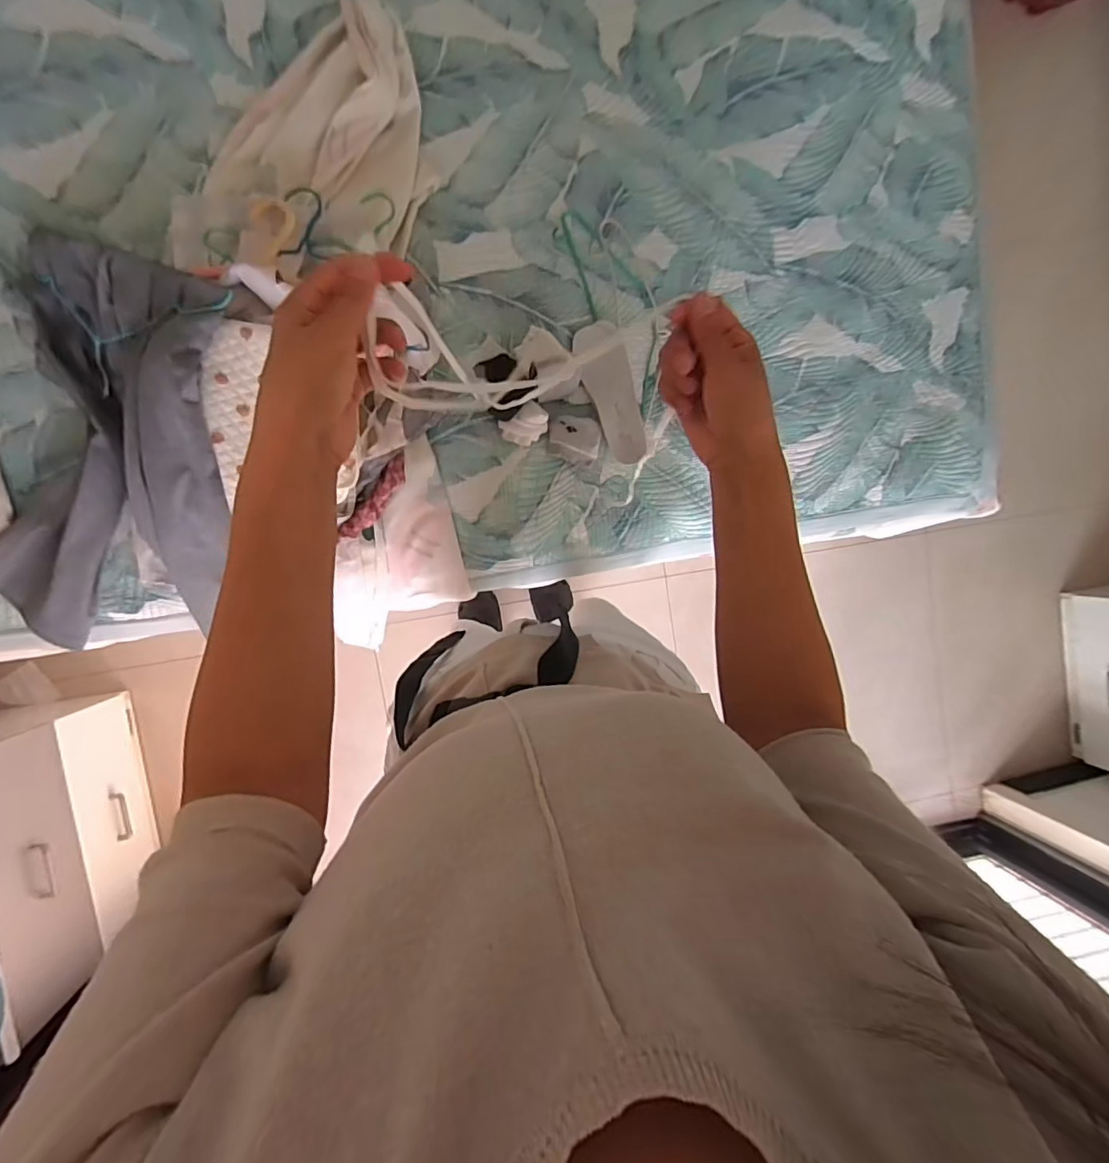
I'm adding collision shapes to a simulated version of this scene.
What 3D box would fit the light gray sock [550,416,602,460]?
[{"bbox_3d":[0.036,-0.255,0.926,0.089,0.022,0.068,7,91,-8],"label":"light gray sock"}]

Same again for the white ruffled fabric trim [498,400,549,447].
[{"bbox_3d":[-0.050,-0.269,0.912,0.081,0.031,0.060,-34,96,-5],"label":"white ruffled fabric trim"}]

